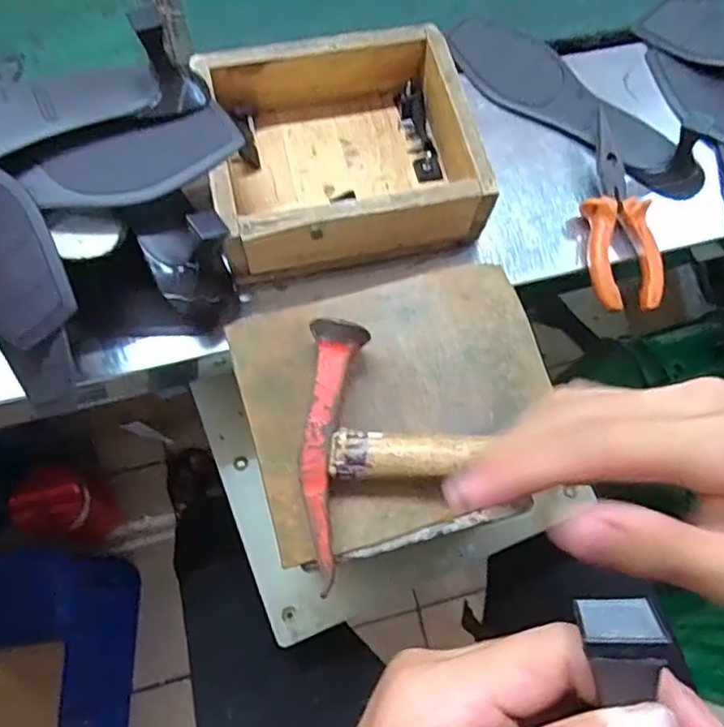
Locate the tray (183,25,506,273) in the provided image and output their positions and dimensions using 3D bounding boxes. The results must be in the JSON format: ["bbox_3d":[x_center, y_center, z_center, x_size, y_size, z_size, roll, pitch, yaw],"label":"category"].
[{"bbox_3d":[-0.014,-0.150,0.424,0.172,0.057,0.149,-10,70,-6],"label":"tray"}]

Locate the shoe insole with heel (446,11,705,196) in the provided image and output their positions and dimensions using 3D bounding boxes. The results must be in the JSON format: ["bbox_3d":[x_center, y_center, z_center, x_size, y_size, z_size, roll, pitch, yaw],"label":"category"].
[{"bbox_3d":[0.172,-0.218,0.484,0.235,0.039,0.080,39,73,11],"label":"shoe insole with heel"}]

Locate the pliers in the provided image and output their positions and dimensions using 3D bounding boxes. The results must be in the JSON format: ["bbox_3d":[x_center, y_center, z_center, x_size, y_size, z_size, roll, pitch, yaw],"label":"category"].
[{"bbox_3d":[0.188,-0.113,0.447,0.047,0.027,0.150,-5,70,-4],"label":"pliers"}]

